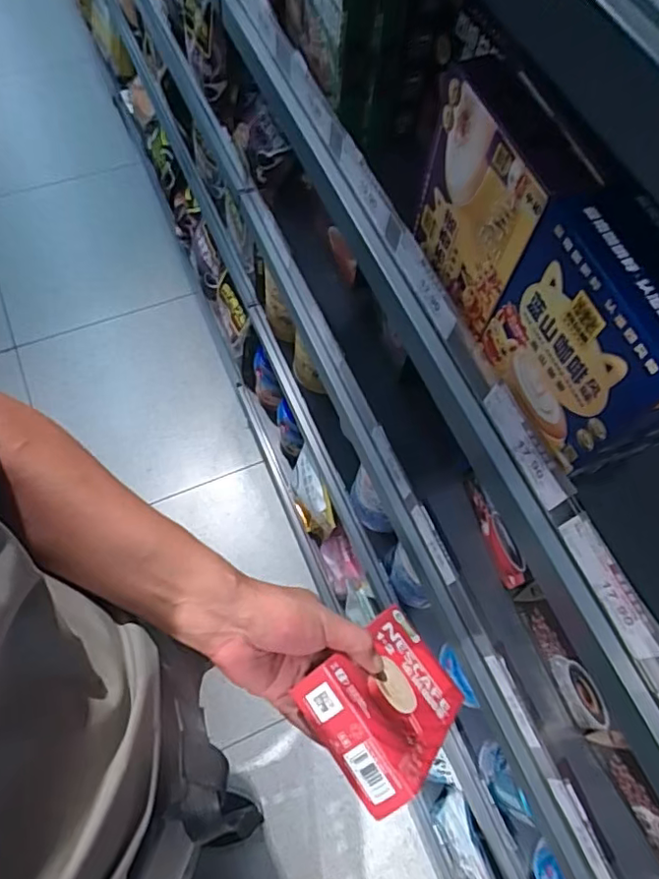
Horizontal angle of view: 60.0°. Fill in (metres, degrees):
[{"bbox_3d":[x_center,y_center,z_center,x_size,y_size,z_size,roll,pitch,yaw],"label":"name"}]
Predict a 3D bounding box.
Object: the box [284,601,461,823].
[{"bbox_3d":[0.046,0.196,0.439,0.034,0.147,0.095,-46,73,21],"label":"box"}]

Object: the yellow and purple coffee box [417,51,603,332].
[{"bbox_3d":[0.115,-0.169,0.413,0.047,0.155,0.124,-14,67,-10],"label":"yellow and purple coffee box"}]

